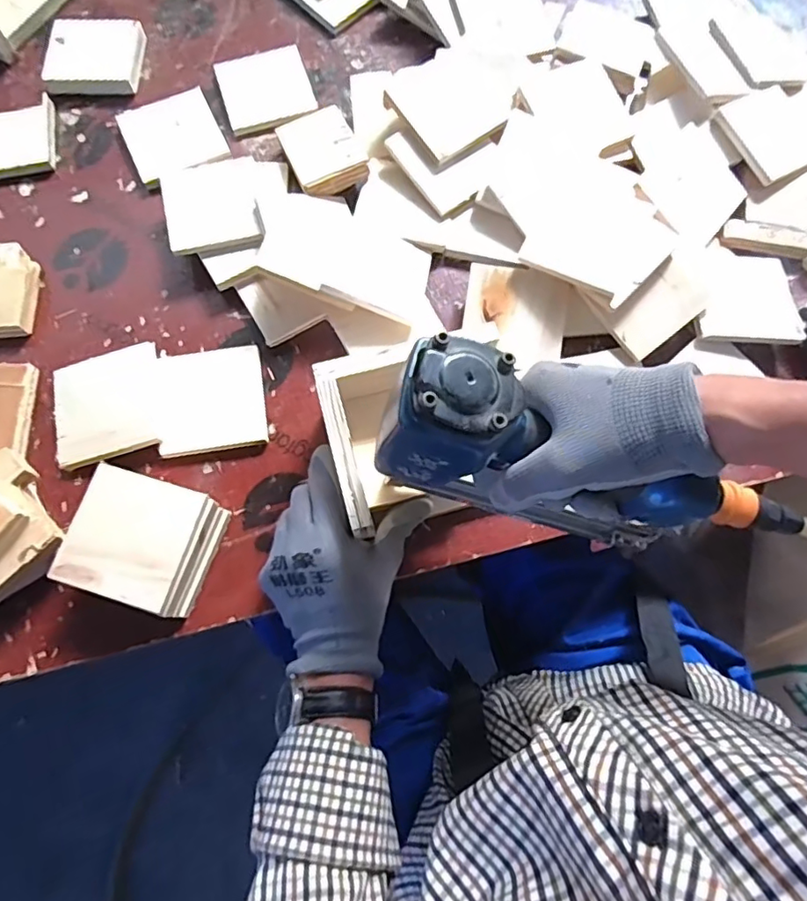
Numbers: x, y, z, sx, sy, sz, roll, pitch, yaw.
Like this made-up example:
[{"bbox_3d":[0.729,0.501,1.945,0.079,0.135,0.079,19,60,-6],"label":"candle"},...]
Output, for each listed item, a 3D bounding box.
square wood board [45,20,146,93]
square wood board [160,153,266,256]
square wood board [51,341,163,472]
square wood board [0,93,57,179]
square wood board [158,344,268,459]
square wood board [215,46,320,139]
[{"bbox_3d":[-0.330,-0.424,0.619,0.095,0.019,0.091,-4,75,-2],"label":"square wood board"},{"bbox_3d":[-0.180,-0.233,0.542,0.086,0.009,0.096,-11,74,-6],"label":"square wood board"},{"bbox_3d":[-0.258,-0.041,0.502,0.088,0.016,0.101,-14,76,-4],"label":"square wood board"},{"bbox_3d":[-0.406,-0.321,0.594,0.091,0.016,0.088,-11,76,-4],"label":"square wood board"},{"bbox_3d":[-0.172,-0.046,0.517,0.091,0.008,0.096,-9,76,-3],"label":"square wood board"},{"bbox_3d":[-0.146,-0.384,0.610,0.091,0.008,0.097,-18,76,-6],"label":"square wood board"}]

